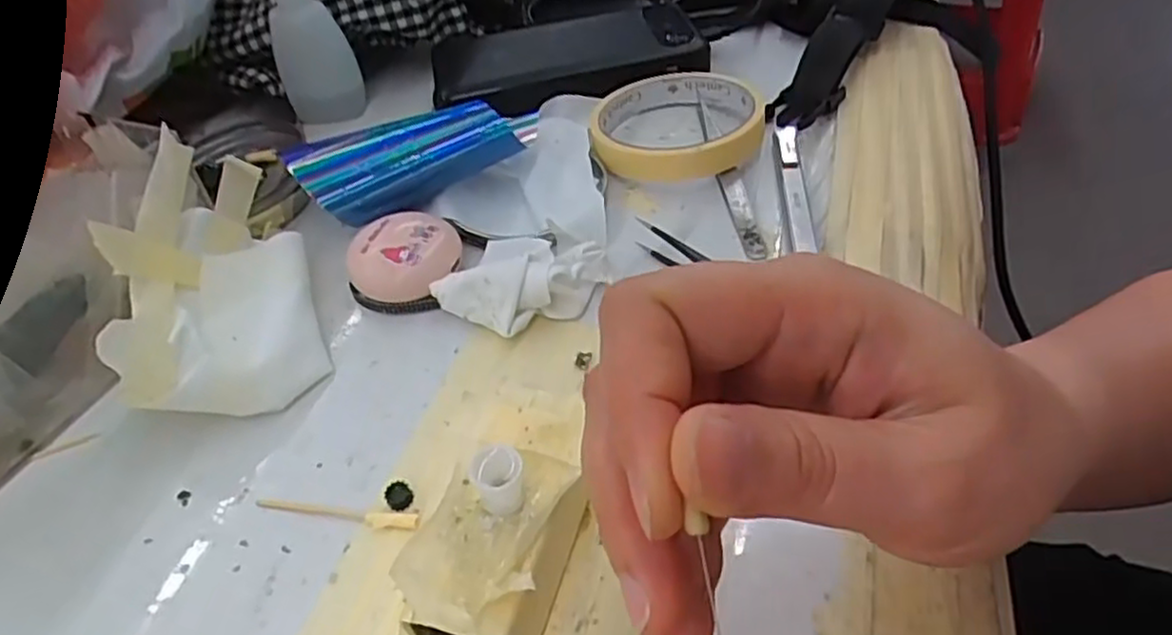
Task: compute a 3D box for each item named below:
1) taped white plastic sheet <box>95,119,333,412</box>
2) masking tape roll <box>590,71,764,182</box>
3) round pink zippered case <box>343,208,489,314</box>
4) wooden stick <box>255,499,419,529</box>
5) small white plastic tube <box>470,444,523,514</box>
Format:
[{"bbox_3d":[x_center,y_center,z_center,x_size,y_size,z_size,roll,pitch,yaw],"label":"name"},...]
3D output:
[{"bbox_3d":[-0.150,-0.014,0.292,0.068,0.058,0.108,-21,47,-13],"label":"taped white plastic sheet"},{"bbox_3d":[0.047,-0.103,0.377,0.084,0.019,0.087,-4,46,4],"label":"masking tape roll"},{"bbox_3d":[-0.076,-0.027,0.320,0.042,0.024,0.053,14,50,20],"label":"round pink zippered case"},{"bbox_3d":[-0.085,0.065,0.245,0.059,0.004,0.006,4,47,11],"label":"wooden stick"},{"bbox_3d":[-0.024,0.045,0.201,0.014,0.018,0.012,-25,47,-16],"label":"small white plastic tube"}]

